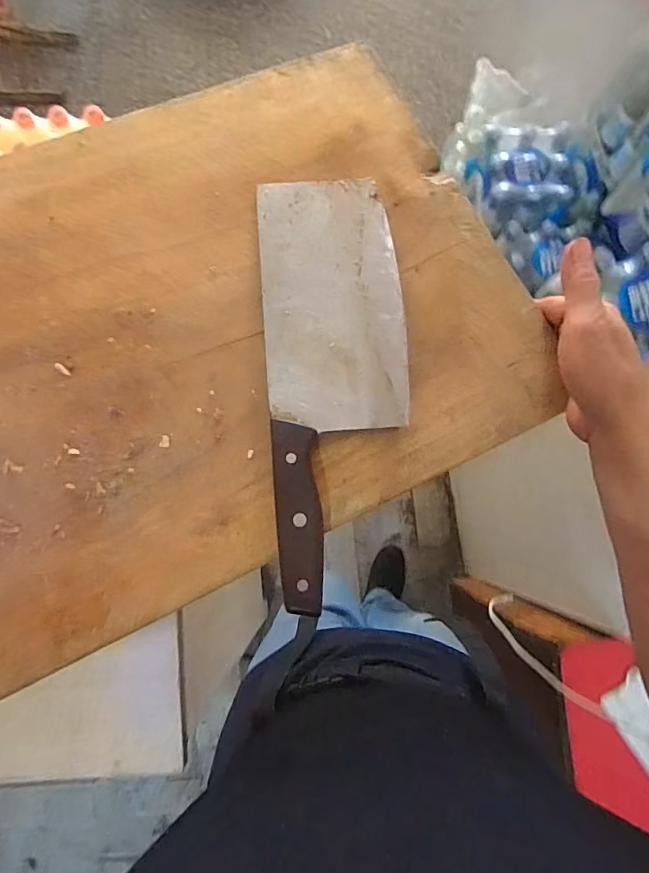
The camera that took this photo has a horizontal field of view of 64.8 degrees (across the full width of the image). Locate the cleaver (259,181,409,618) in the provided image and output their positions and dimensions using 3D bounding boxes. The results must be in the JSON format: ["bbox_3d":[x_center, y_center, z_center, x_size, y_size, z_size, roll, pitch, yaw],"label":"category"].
[{"bbox_3d":[0.012,-0.050,0.369,0.104,0.028,0.317,-5,81,1],"label":"cleaver"}]

